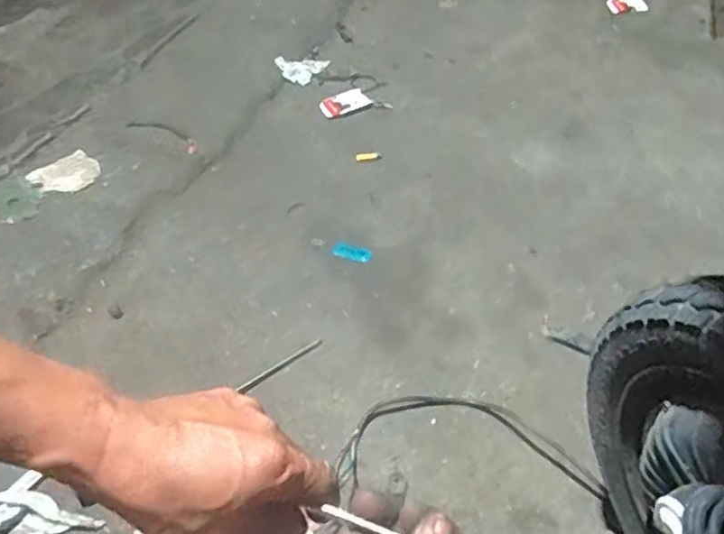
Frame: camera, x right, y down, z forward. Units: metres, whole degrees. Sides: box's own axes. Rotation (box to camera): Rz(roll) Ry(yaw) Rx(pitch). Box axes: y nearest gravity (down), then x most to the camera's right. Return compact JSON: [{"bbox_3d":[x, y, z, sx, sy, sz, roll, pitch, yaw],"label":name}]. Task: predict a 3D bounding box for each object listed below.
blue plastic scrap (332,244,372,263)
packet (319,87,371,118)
[{"bbox_3d":[-0.014,-0.019,0.877,0.052,0.008,0.019,12,53,12],"label":"blue plastic scrap"},{"bbox_3d":[-0.030,-0.276,1.074,0.084,0.011,0.050,-22,54,-15],"label":"packet"}]

